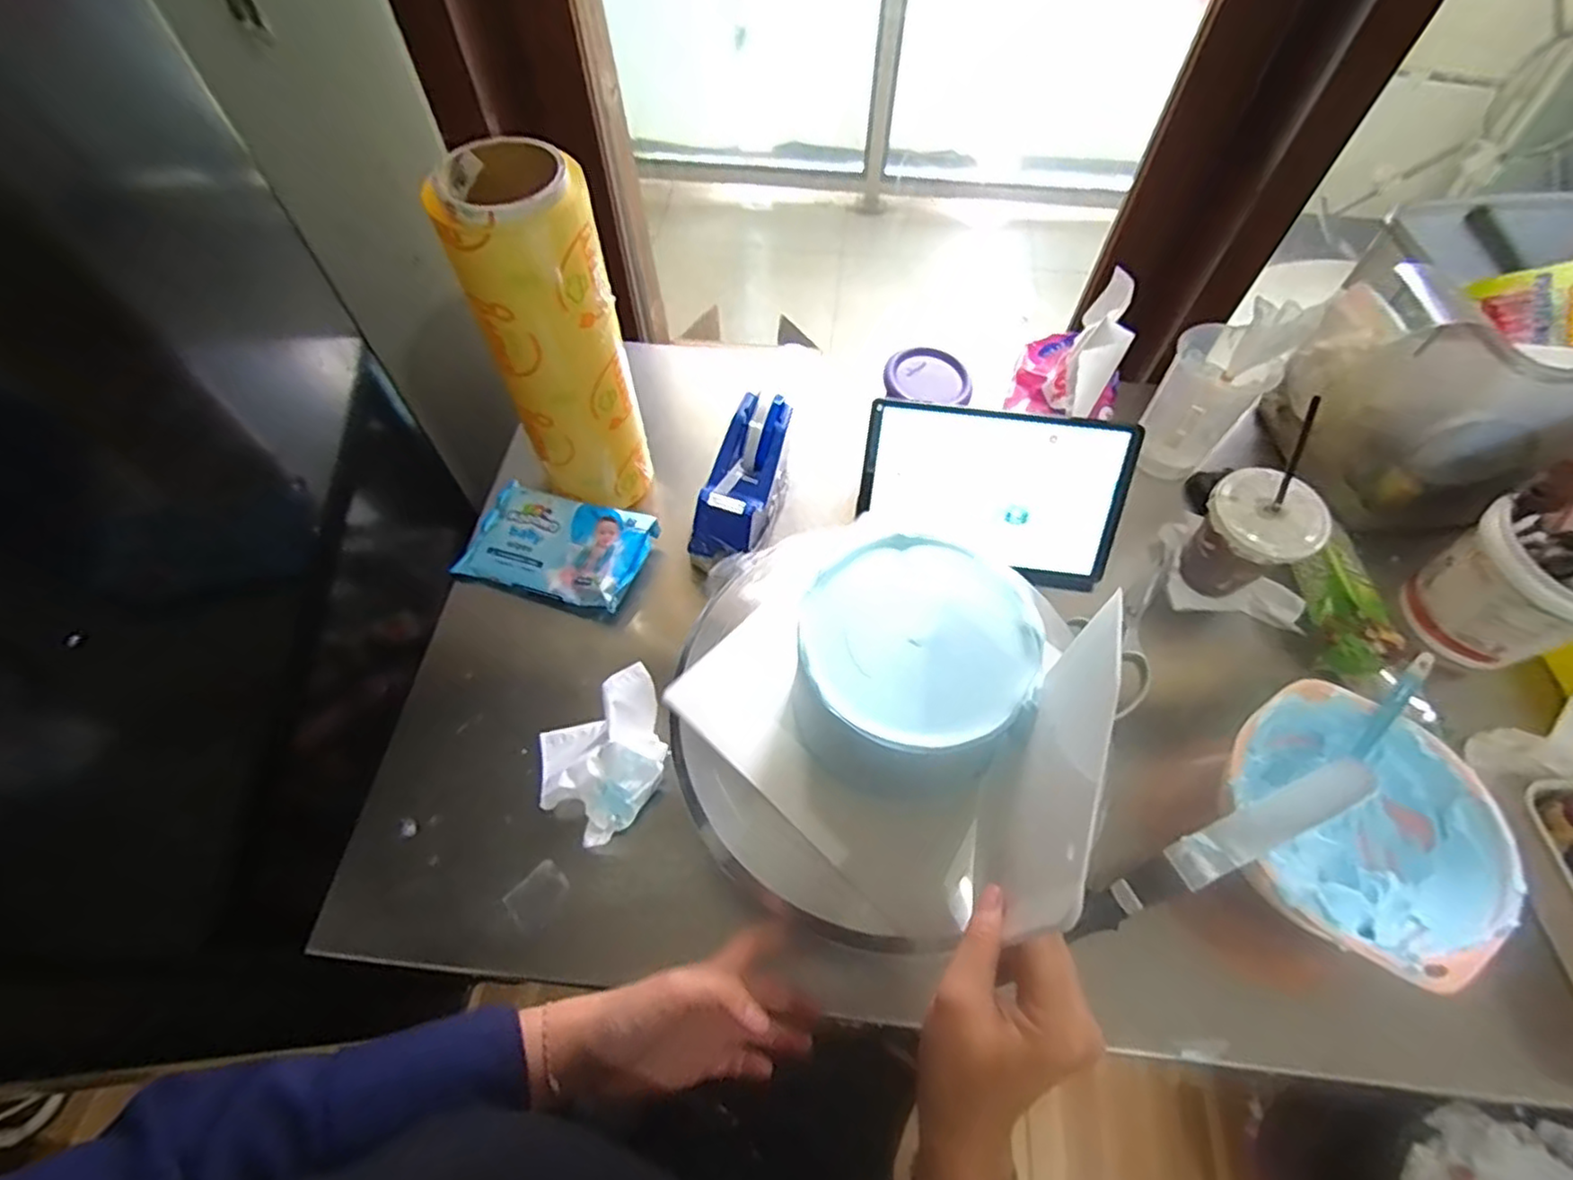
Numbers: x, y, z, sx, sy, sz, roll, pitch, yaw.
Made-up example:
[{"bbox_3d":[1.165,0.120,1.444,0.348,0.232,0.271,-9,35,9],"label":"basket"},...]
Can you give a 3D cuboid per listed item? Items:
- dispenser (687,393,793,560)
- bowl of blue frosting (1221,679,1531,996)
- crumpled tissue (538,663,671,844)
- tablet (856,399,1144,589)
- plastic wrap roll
[{"bbox_3d":[-0.040,-0.108,0.648,0.065,0.093,0.161,18,61,10],"label":"dispenser"},{"bbox_3d":[0.412,0.178,0.510,0.180,0.078,0.181,0,60,0],"label":"bowl of blue frosting"},{"bbox_3d":[-0.144,0.136,0.557,0.111,0.044,0.105,-29,64,-16],"label":"crumpled tissue"},{"bbox_3d":[0.192,-0.090,0.643,0.239,0.151,0.014,8,25,3],"label":"tablet"},{"bbox_3d":[-0.192,-0.205,0.588,0.107,0.294,0.096,-15,61,-9],"label":"plastic wrap roll"}]

